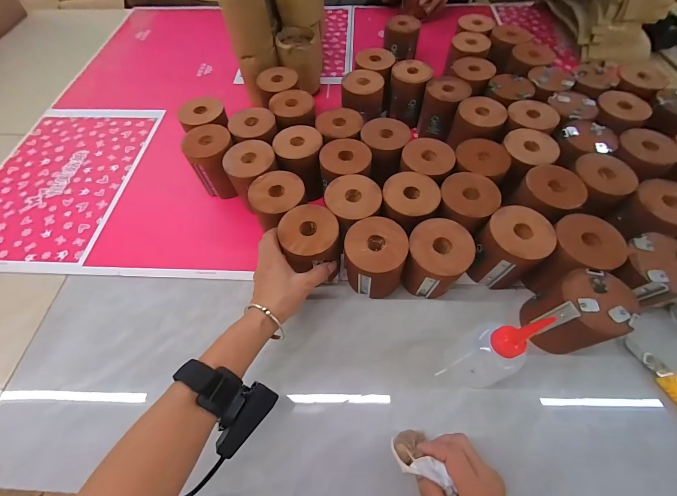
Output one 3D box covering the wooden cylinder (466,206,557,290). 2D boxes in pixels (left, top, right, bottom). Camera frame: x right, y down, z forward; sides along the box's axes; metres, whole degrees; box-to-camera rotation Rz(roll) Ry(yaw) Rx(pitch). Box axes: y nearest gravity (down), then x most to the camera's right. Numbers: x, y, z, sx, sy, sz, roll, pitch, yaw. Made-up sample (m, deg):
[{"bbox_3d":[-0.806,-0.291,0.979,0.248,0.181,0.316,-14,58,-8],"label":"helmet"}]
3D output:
[{"bbox_3d":[0.227,0.007,0.412,0.074,0.110,0.069,-1,59,1],"label":"wooden cylinder"}]

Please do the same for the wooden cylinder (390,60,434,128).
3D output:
[{"bbox_3d":[0.140,-0.308,0.599,0.073,0.097,0.071,16,61,11],"label":"wooden cylinder"}]

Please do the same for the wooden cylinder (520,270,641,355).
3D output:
[{"bbox_3d":[0.285,0.083,0.368,0.077,0.103,0.075,-1,59,1],"label":"wooden cylinder"}]

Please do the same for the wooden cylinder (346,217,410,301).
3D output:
[{"bbox_3d":[0.048,0.024,0.409,0.075,0.109,0.078,-1,59,1],"label":"wooden cylinder"}]

